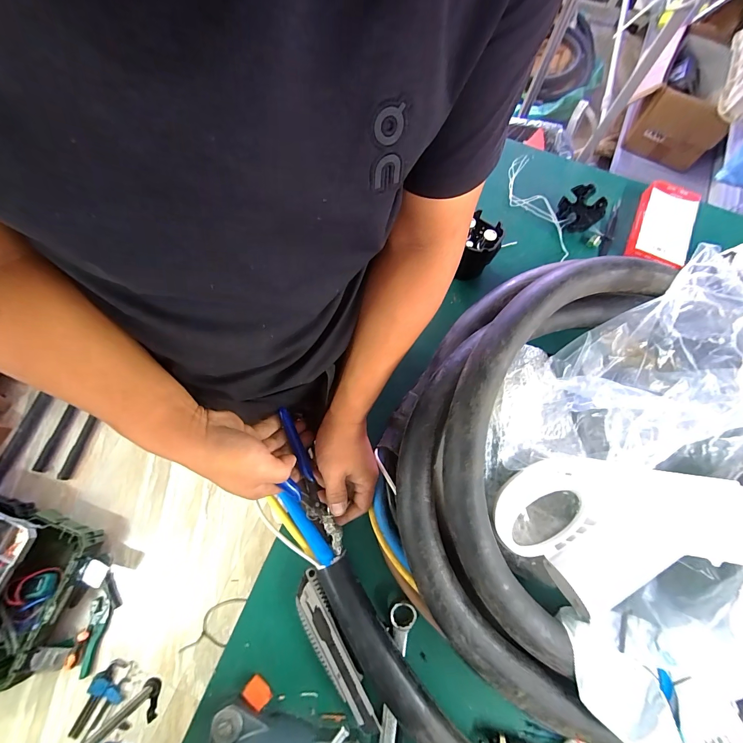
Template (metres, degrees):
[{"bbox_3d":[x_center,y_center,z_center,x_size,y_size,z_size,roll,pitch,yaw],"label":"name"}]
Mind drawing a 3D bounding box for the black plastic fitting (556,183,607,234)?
[{"bbox_3d":[0.326,-0.255,0.523,0.018,0.058,0.059,-12,70,-38],"label":"black plastic fitting"}]

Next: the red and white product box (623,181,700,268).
[{"bbox_3d":[0.461,-0.228,0.527,0.073,0.032,0.166,26,74,6],"label":"red and white product box"}]

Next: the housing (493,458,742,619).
[{"bbox_3d":[0.261,0.174,0.356,0.244,0.068,0.150,4,73,0],"label":"housing"}]

